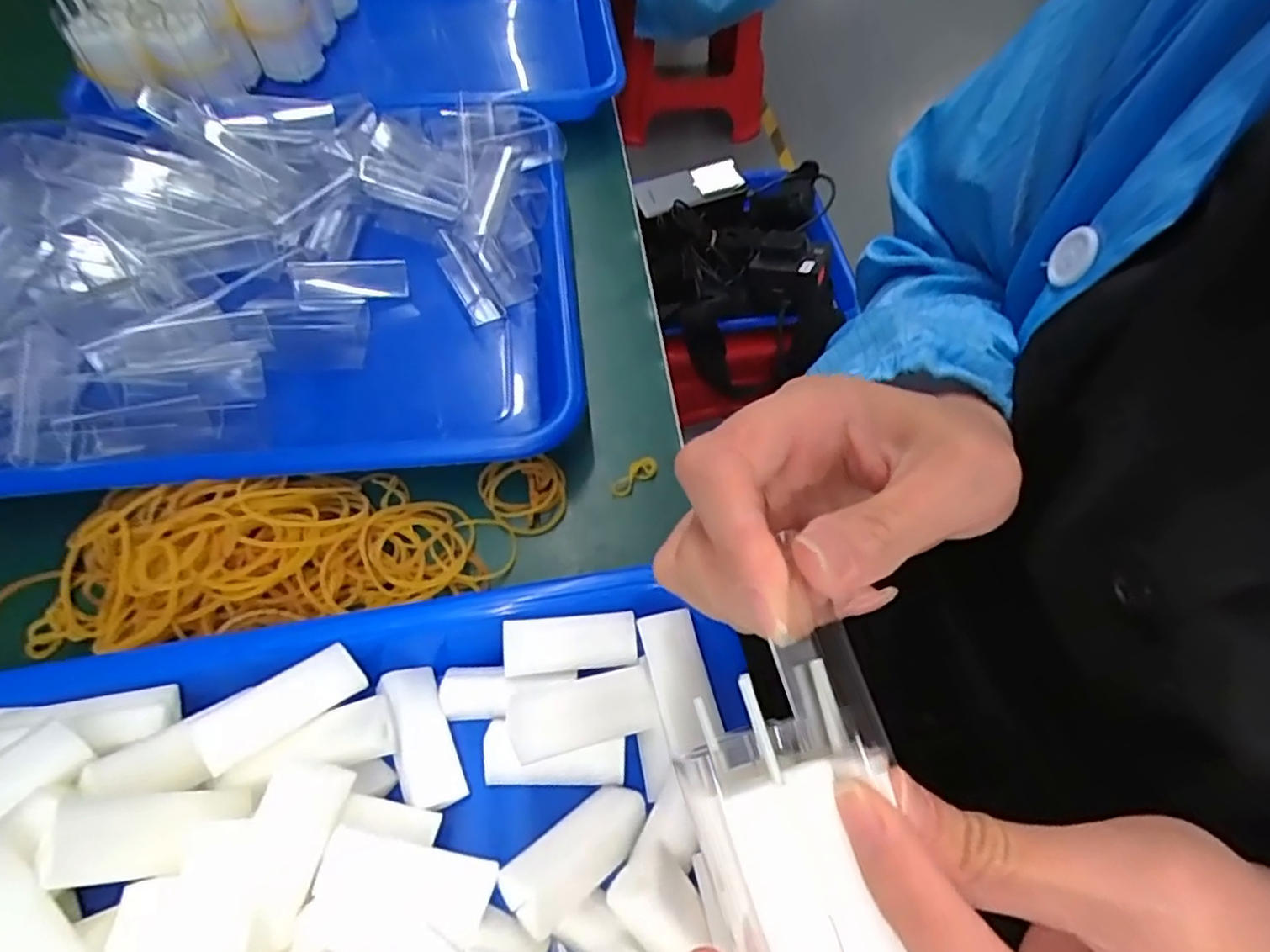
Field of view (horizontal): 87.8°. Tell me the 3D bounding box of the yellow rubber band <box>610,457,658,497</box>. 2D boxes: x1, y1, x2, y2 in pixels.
[{"bbox_3d":[0.000,0.000,0.289,0.024,0.004,0.011,-38,67,-22],"label":"yellow rubber band"}]

